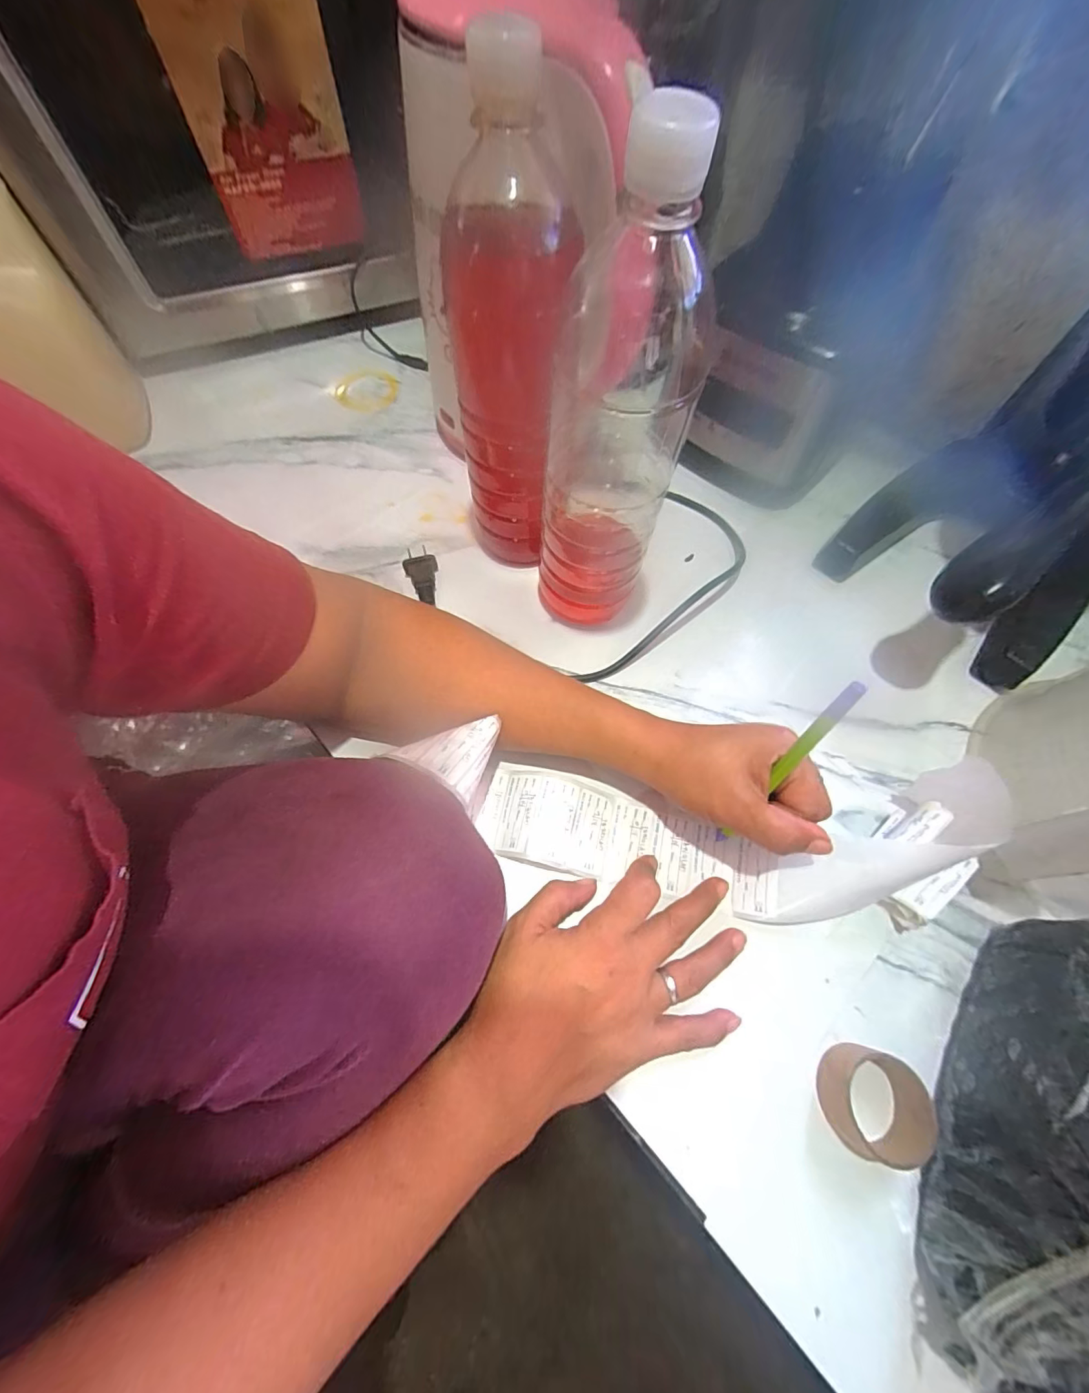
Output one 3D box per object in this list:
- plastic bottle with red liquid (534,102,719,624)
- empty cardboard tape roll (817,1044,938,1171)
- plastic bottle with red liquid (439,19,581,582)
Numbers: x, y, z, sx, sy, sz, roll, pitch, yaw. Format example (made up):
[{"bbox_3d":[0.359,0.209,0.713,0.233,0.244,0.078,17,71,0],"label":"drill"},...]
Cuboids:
[{"bbox_3d":[0.037,-0.139,0.286,0.073,0.268,0.061,3,64,0],"label":"plastic bottle with red liquid"},{"bbox_3d":[0.167,0.209,0.254,0.044,0.030,0.048,1,64,-1],"label":"empty cardboard tape roll"},{"bbox_3d":[-0.021,-0.191,0.314,0.074,0.264,0.065,3,64,0],"label":"plastic bottle with red liquid"}]

